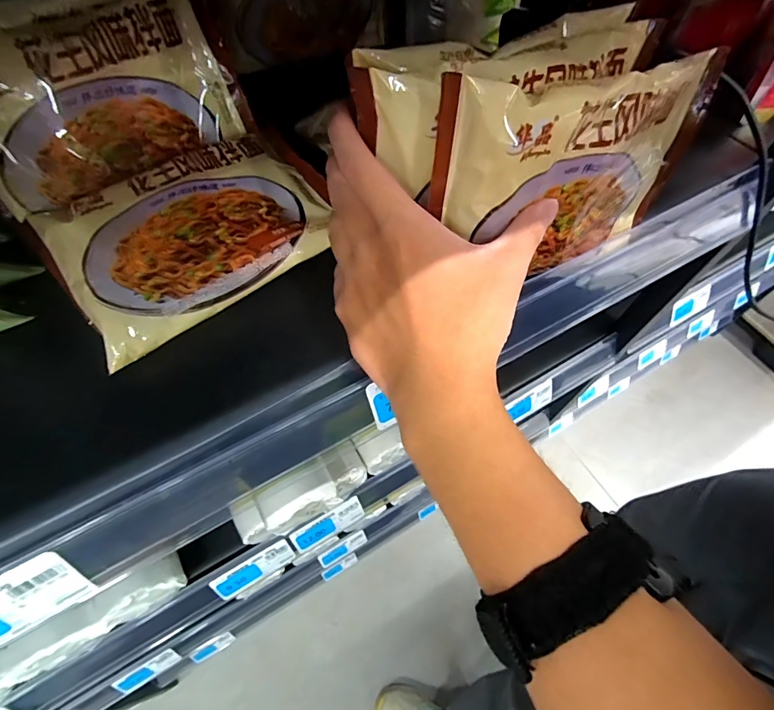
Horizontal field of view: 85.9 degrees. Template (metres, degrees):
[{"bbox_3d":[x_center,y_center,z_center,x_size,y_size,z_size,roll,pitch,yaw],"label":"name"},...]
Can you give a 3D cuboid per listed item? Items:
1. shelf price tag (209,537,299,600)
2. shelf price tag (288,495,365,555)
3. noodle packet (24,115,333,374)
[{"bbox_3d":[-0.135,0.218,0.425,0.082,0.036,0.007,-27,25,-16],"label":"shelf price tag"},{"bbox_3d":[-0.064,0.183,0.451,0.081,0.036,0.011,-27,29,-17],"label":"shelf price tag"},{"bbox_3d":[-0.117,-0.083,0.261,0.164,0.030,0.115,-34,66,-20],"label":"noodle packet"}]

